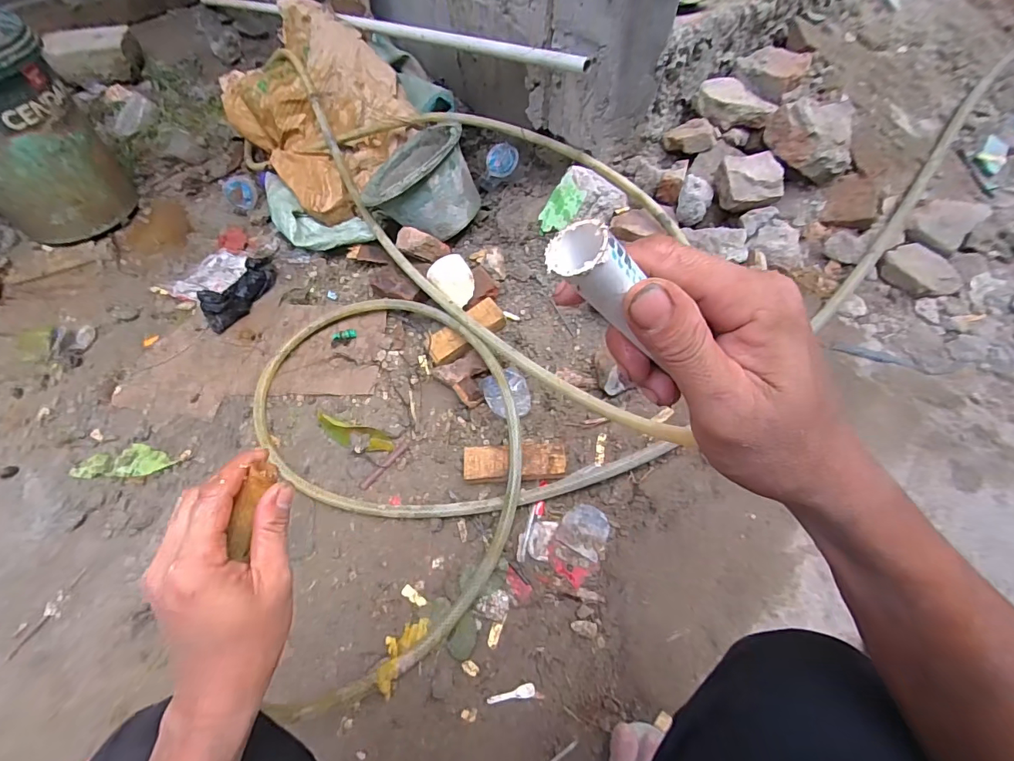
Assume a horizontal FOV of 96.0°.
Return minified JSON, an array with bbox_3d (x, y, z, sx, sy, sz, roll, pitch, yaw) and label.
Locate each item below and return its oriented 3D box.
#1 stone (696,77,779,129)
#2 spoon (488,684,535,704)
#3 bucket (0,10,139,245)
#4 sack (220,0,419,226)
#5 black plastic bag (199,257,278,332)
[{"bbox_3d":[0.463,-0.556,0.931,0.160,0.047,0.102,32,65,18],"label":"stone"},{"bbox_3d":[0.006,0.427,0.623,0.065,0.004,0.016,-7,60,-3],"label":"spoon"},{"bbox_3d":[-1.099,-0.551,1.038,0.274,0.374,0.316,-37,66,-19],"label":"bucket"},{"bbox_3d":[-0.462,-0.671,1.125,0.341,0.248,0.479,-34,64,-18],"label":"sack"},{"bbox_3d":[-0.573,-0.206,0.985,0.074,0.069,0.226,11,60,8],"label":"black plastic bag"}]

